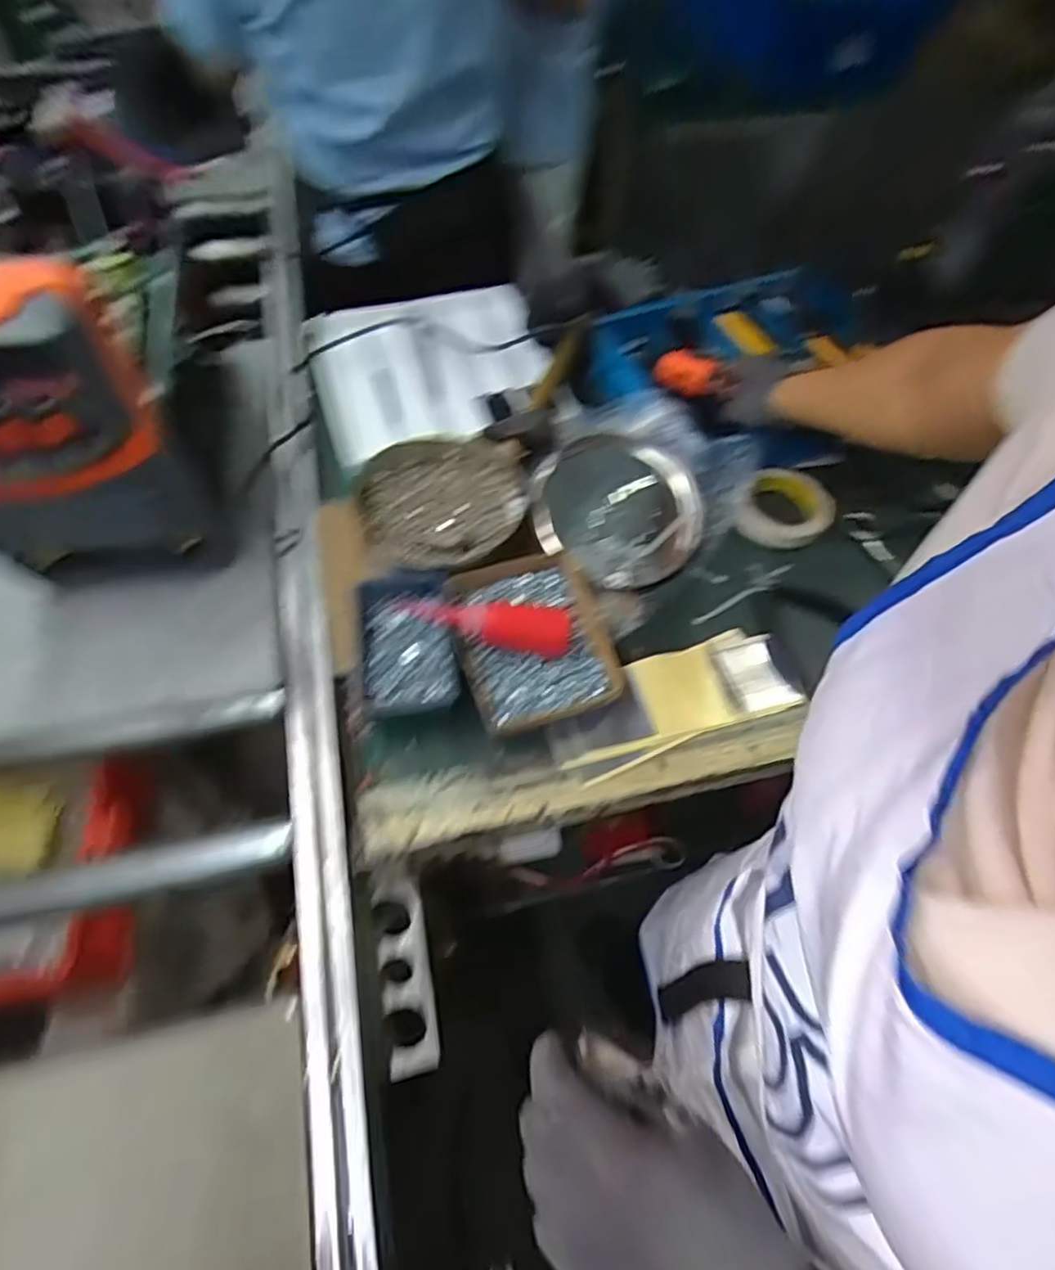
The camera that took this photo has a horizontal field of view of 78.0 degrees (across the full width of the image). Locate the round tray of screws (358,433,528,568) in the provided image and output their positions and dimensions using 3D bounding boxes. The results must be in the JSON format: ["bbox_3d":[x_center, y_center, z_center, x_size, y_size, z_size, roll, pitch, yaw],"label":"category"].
[{"bbox_3d":[-0.092,-0.147,0.729,0.191,0.040,0.193,-15,61,-12],"label":"round tray of screws"}]

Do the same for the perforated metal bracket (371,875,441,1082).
[{"bbox_3d":[-0.109,0.293,0.575,0.046,0.029,0.159,-10,60,-9],"label":"perforated metal bracket"}]

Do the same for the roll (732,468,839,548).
[{"bbox_3d":[0.308,-0.152,0.776,0.102,0.037,0.118,32,62,16],"label":"roll"}]

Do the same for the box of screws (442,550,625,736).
[{"bbox_3d":[0.008,0.001,0.656,0.152,0.035,0.174,-14,60,-11],"label":"box of screws"}]

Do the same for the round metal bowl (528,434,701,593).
[{"bbox_3d":[0.105,-0.152,0.742,0.170,0.039,0.183,1,59,-2],"label":"round metal bowl"}]

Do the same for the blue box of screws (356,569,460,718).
[{"bbox_3d":[-0.119,0.011,0.634,0.093,0.041,0.145,-9,59,-8],"label":"blue box of screws"}]

